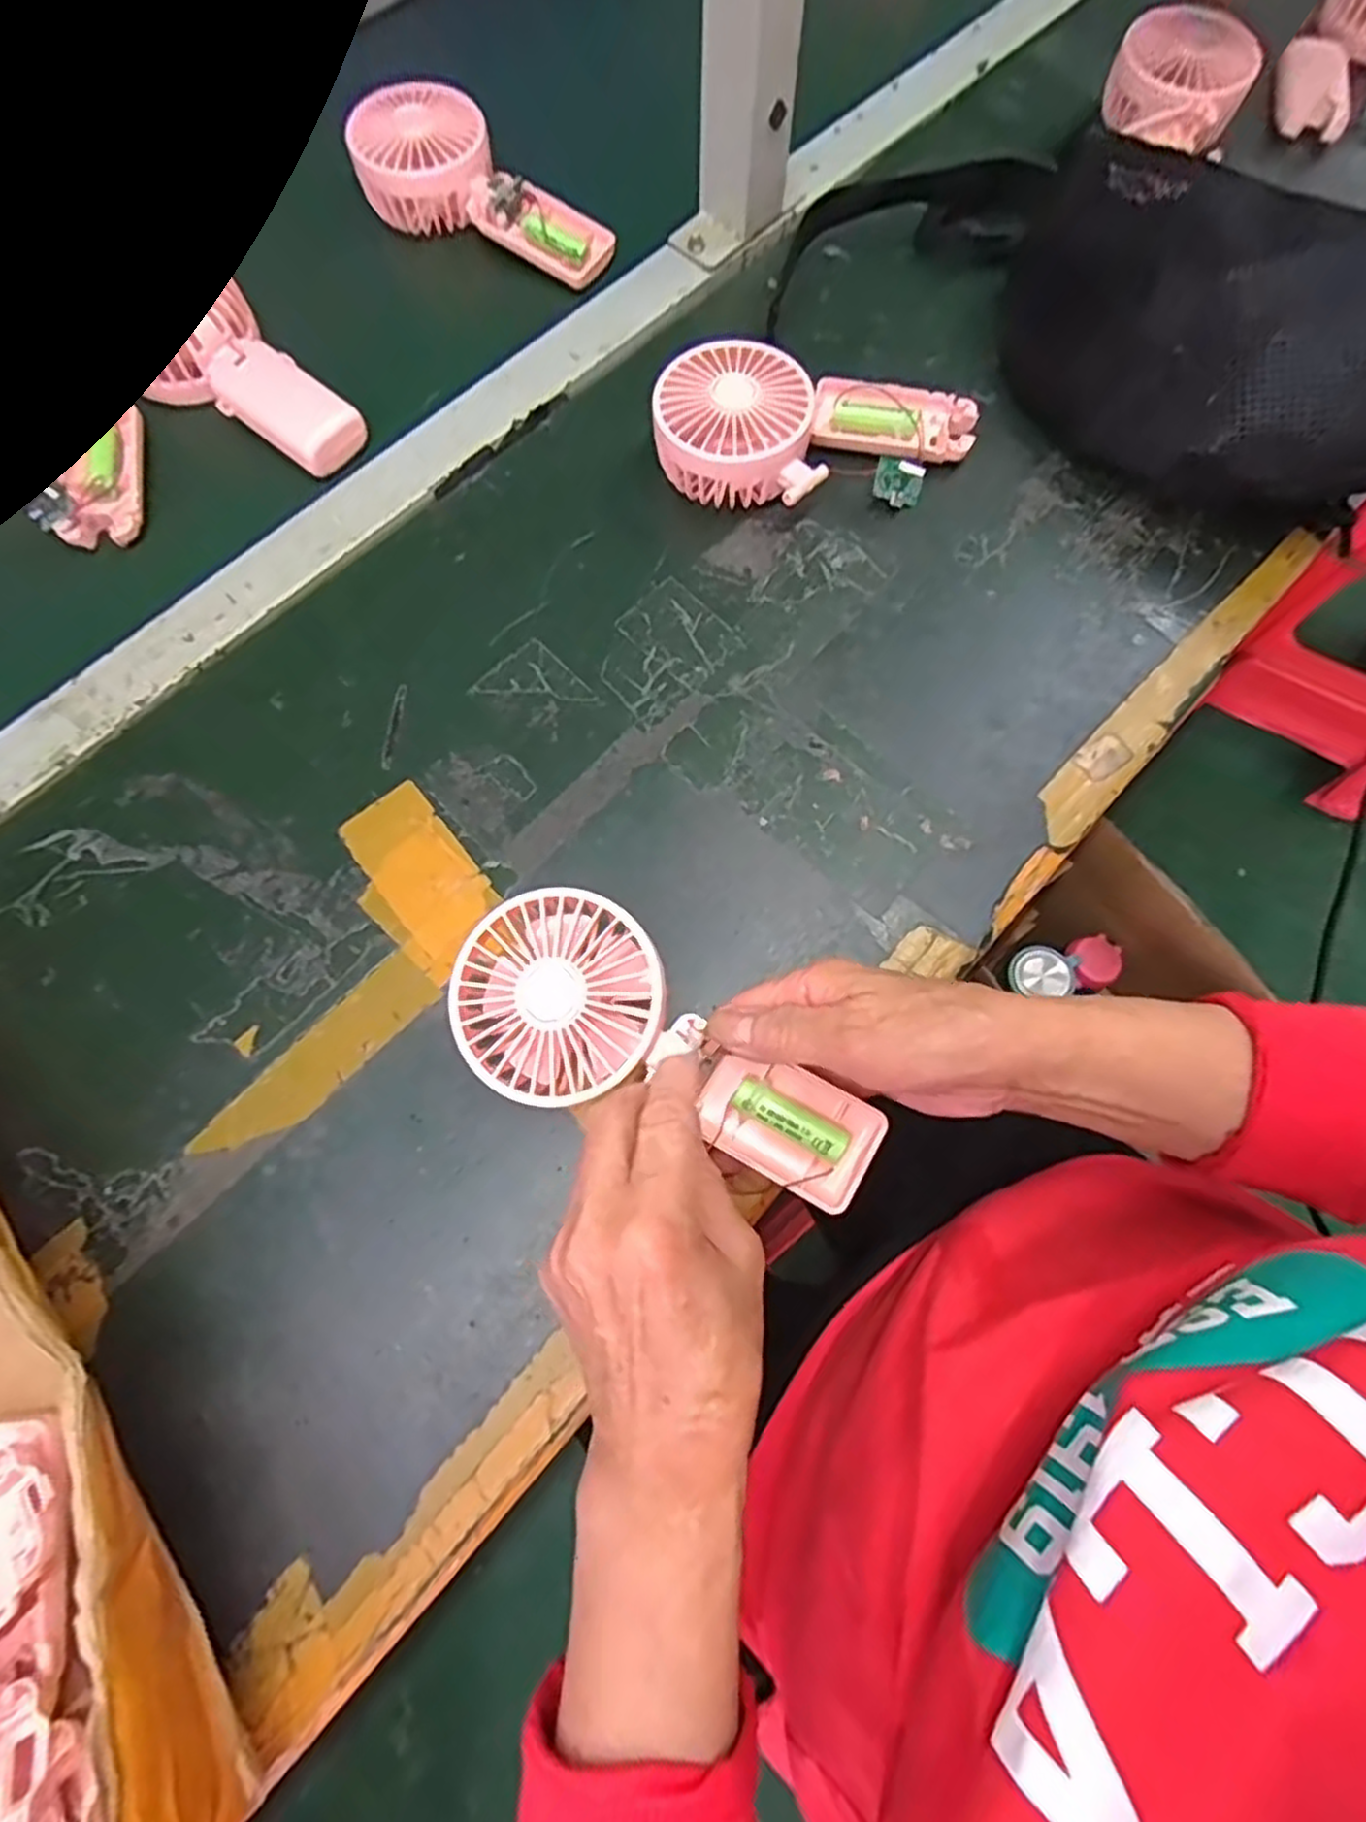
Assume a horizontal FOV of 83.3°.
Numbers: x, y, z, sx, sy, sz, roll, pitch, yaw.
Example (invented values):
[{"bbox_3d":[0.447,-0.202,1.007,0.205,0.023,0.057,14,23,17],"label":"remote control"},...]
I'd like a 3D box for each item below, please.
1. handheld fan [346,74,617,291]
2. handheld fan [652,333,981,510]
[{"bbox_3d":[-0.124,-0.459,0.493,0.163,0.046,0.064,26,74,-7],"label":"handheld fan"},{"bbox_3d":[0.077,-0.276,0.440,0.183,0.046,0.089,-2,73,-1],"label":"handheld fan"}]

